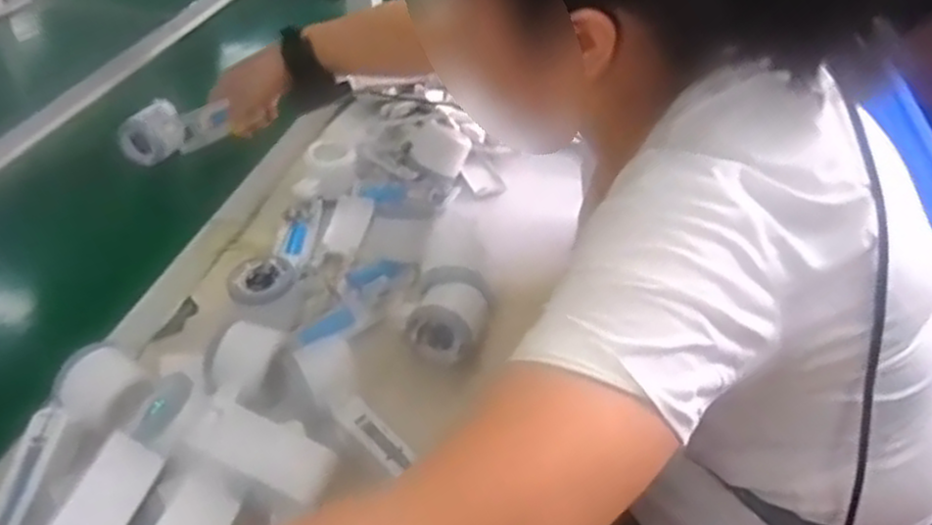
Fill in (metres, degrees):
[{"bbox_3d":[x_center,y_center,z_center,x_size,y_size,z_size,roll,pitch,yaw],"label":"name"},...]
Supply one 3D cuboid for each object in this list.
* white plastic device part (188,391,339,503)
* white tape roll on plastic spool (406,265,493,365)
[{"bbox_3d":[-0.131,0.120,0.498,0.090,0.020,0.042,15,42,19],"label":"white plastic device part"},{"bbox_3d":[-0.014,0.043,0.645,0.063,0.058,0.064,9,40,12],"label":"white tape roll on plastic spool"}]

